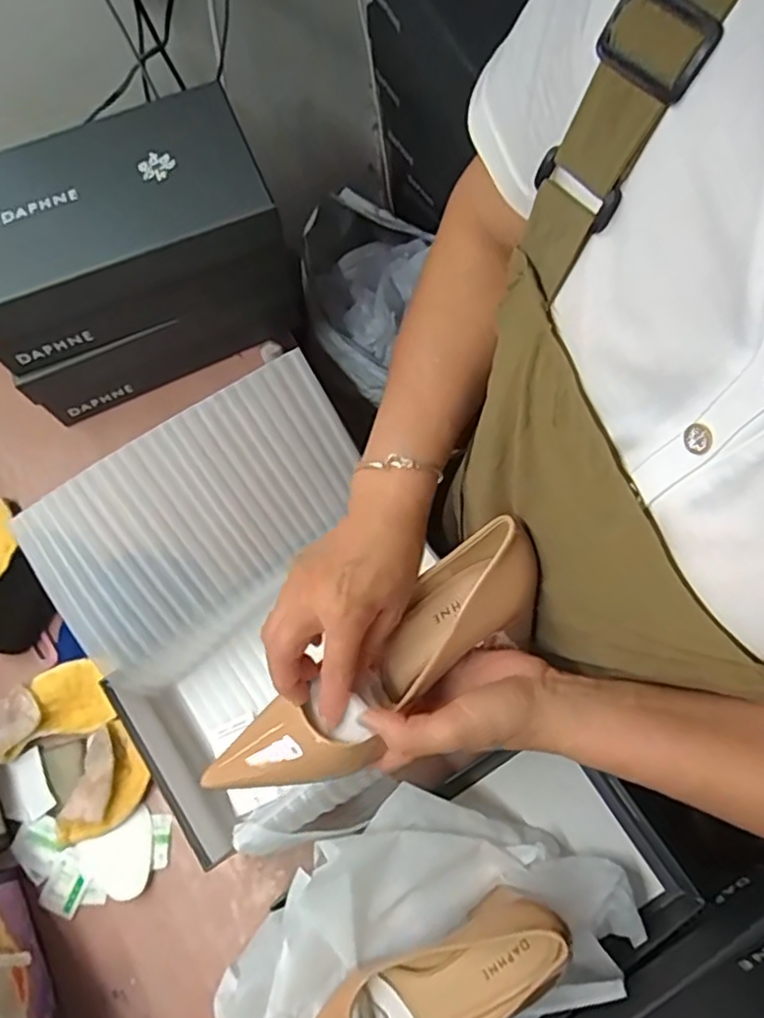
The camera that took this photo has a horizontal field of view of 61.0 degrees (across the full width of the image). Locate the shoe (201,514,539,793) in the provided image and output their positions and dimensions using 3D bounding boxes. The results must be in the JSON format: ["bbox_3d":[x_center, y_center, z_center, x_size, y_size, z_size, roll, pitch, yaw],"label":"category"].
[{"bbox_3d":[-0.001,0.104,0.406,0.243,0.058,0.069,-39,72,3],"label":"shoe"}]

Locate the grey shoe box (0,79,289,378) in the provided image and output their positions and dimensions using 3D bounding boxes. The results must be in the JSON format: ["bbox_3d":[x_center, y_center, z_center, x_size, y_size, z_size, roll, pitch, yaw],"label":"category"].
[{"bbox_3d":[-0.262,-0.273,0.633,0.286,0.099,0.168,-23,70,-6],"label":"grey shoe box"}]

